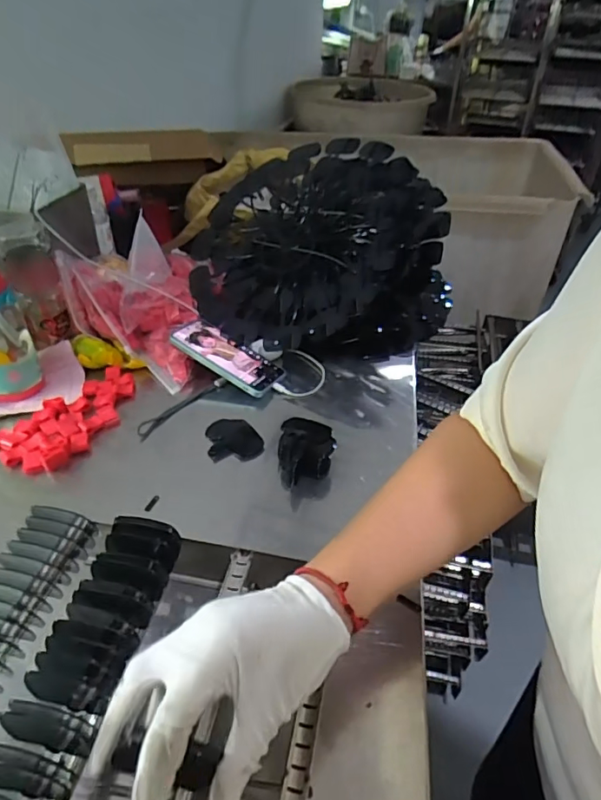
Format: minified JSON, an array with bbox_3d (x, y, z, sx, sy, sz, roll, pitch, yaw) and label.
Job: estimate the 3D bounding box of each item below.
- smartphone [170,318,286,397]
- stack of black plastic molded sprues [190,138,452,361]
[{"bbox_3d":[-0.103,-0.065,0.730,0.165,0.015,0.076,33,45,11],"label":"smartphone"},{"bbox_3d":[0.035,-0.242,0.813,0.323,0.241,0.320,32,47,32],"label":"stack of black plastic molded sprues"}]

